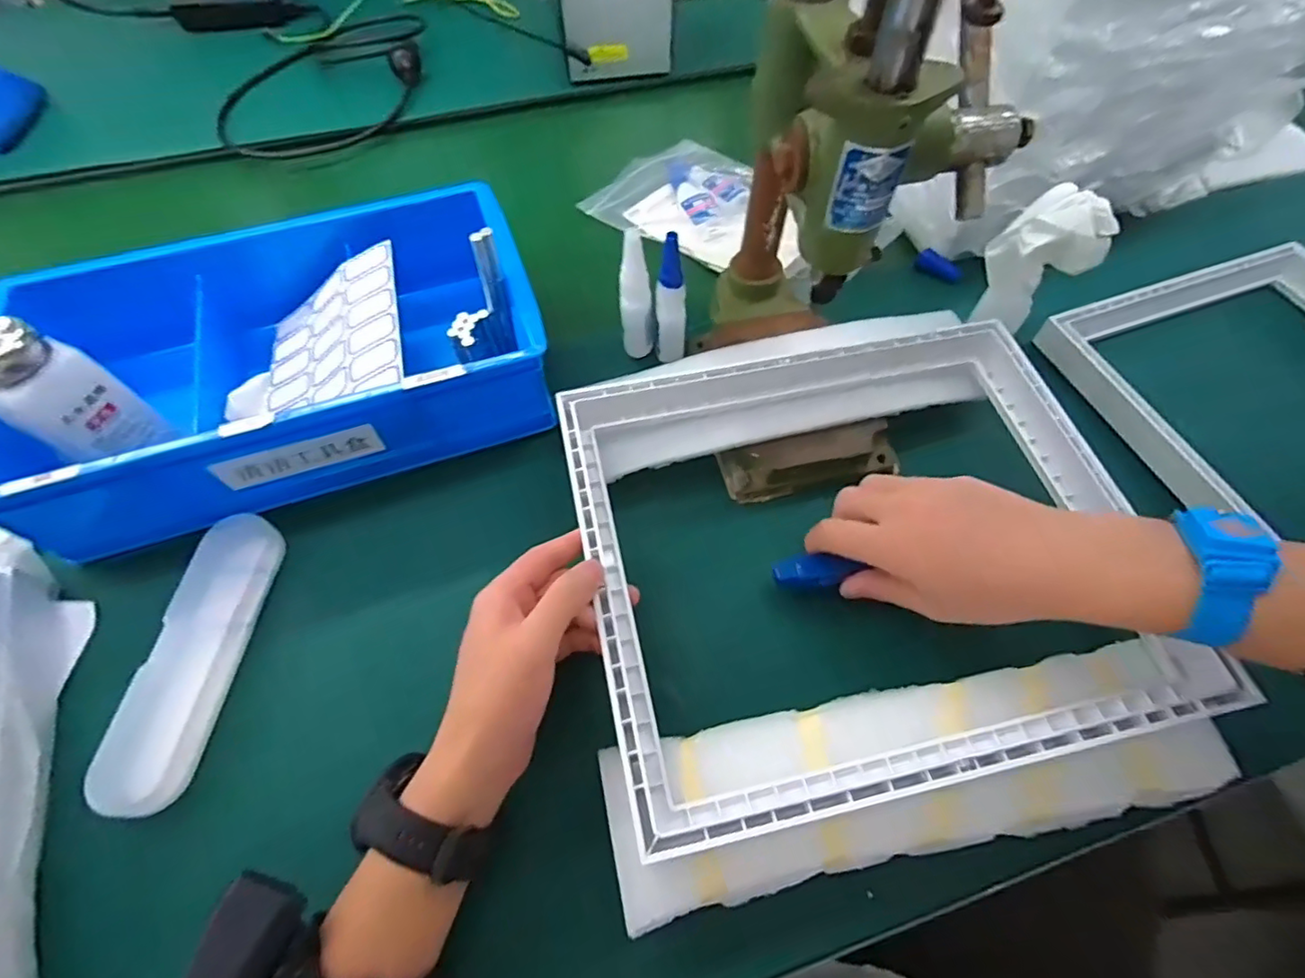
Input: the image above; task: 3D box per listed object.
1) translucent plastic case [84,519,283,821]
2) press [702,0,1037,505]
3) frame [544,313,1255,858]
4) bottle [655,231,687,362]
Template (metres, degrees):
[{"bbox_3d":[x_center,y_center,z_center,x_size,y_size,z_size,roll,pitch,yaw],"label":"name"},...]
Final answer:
[{"bbox_3d":[-0.281,0.100,0.364,0.043,0.031,0.171,5,60,3],"label":"translucent plastic case"},{"bbox_3d":[0.116,-0.176,0.295,0.138,0.411,0.178,-4,60,-2],"label":"press"},{"bbox_3d":[0.121,0.024,0.357,0.321,0.029,0.279,-11,61,-6],"label":"frame"},{"bbox_3d":[0.014,-0.143,0.454,0.023,0.097,0.030,-5,60,-3],"label":"bottle"}]

